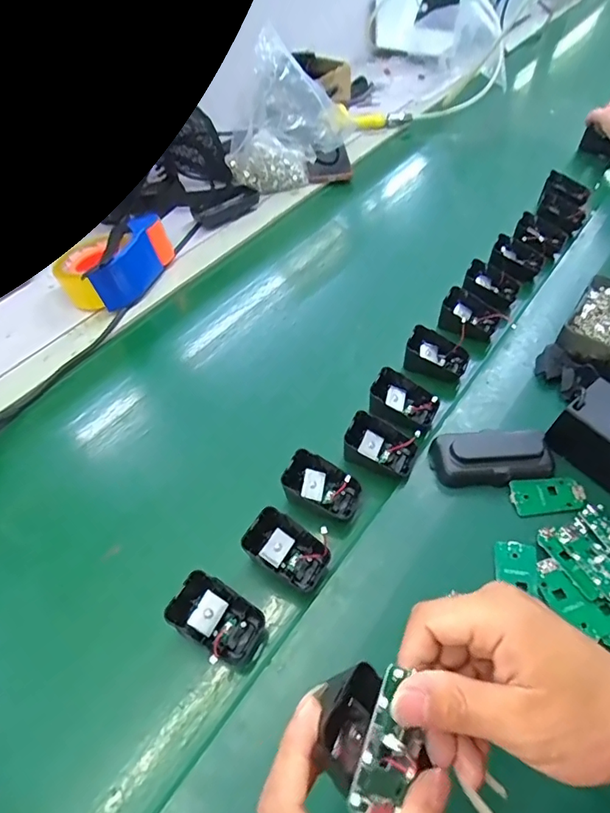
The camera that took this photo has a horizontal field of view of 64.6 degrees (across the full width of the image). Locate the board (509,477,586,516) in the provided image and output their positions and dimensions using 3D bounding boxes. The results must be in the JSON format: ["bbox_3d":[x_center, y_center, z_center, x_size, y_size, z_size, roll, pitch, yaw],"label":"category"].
[{"bbox_3d":[0.218,0.079,0.433,0.064,0.004,0.031,-7,59,-3],"label":"board"}]

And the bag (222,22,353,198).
[{"bbox_3d":[-0.034,-0.456,0.771,0.191,0.190,0.109,-5,55,-2],"label":"bag"}]

